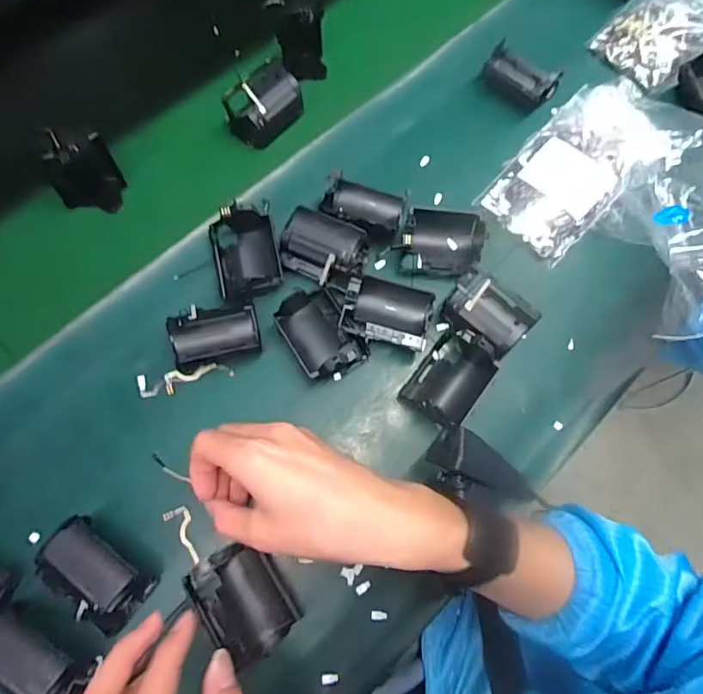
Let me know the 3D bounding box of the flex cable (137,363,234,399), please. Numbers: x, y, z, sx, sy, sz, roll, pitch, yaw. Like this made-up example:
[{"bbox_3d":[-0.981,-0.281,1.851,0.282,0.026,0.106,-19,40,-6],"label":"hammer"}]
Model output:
[{"bbox_3d":[-0.133,0.026,0.399,0.073,0.009,0.020,-12,72,-7],"label":"flex cable"}]

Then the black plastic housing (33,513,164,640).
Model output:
[{"bbox_3d":[-0.175,0.155,0.335,0.073,0.033,0.043,35,73,9],"label":"black plastic housing"}]

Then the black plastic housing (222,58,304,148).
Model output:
[{"bbox_3d":[-0.080,-0.227,0.461,0.039,0.044,0.069,41,74,11],"label":"black plastic housing"}]

